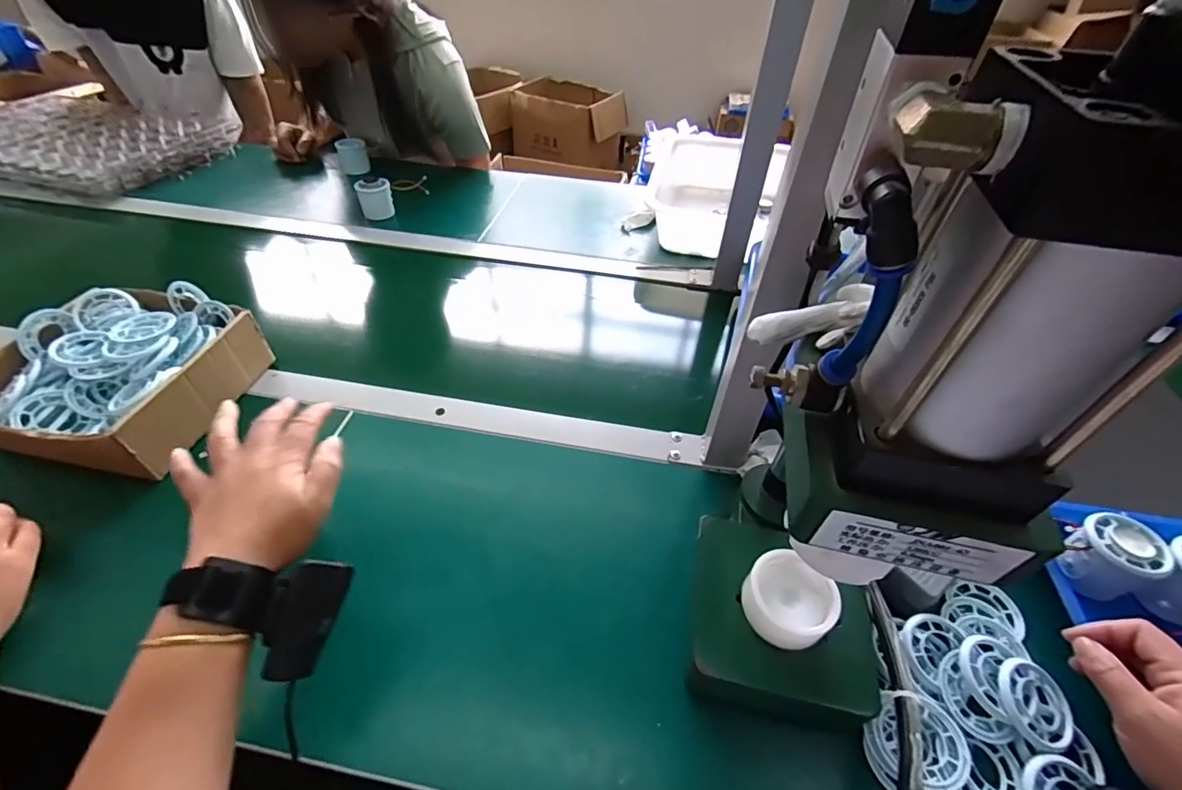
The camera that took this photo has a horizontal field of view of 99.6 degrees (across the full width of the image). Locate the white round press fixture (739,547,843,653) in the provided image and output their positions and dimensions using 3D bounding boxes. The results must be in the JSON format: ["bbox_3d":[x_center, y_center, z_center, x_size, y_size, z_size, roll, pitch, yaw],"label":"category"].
[{"bbox_3d":[0.145,0.148,0.364,0.063,0.032,0.060,1,45,-1],"label":"white round press fixture"}]

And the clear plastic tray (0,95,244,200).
[{"bbox_3d":[-1.030,-0.511,1.002,0.500,0.062,0.349,10,46,9],"label":"clear plastic tray"}]

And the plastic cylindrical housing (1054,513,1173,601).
[{"bbox_3d":[0.442,0.140,0.428,0.050,0.064,0.053,1,45,-1],"label":"plastic cylindrical housing"}]

